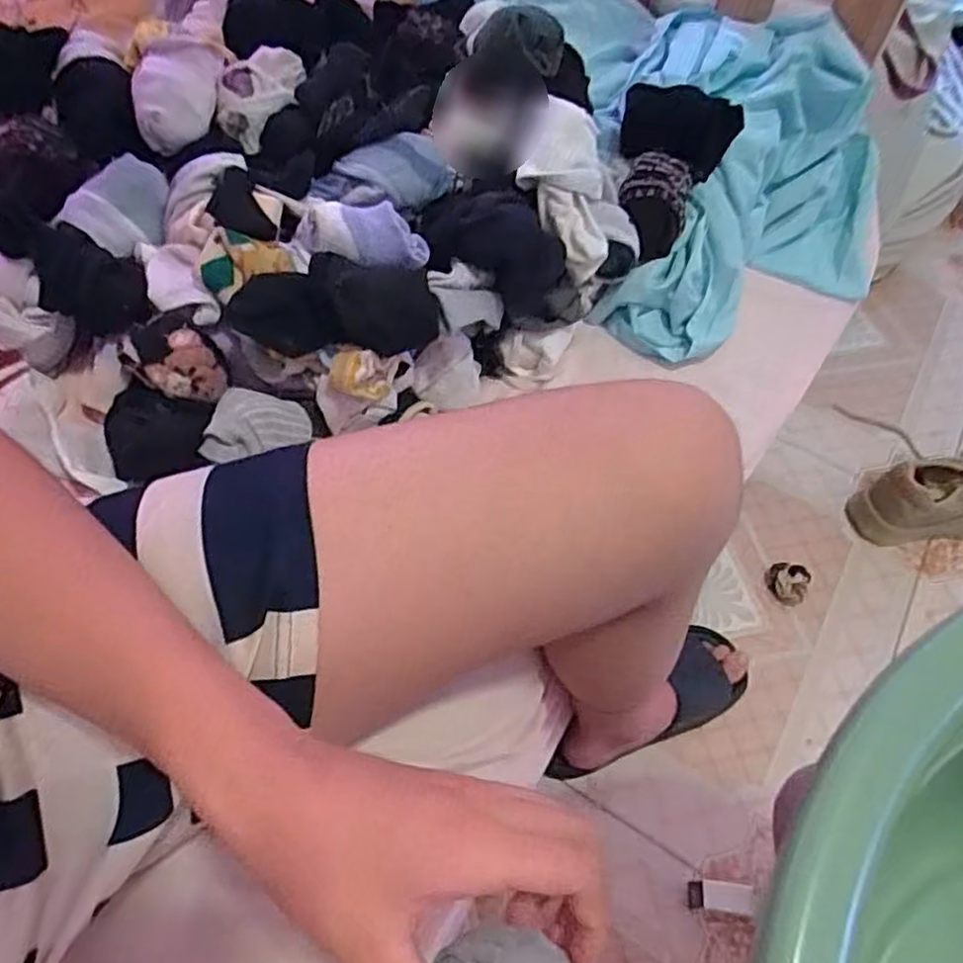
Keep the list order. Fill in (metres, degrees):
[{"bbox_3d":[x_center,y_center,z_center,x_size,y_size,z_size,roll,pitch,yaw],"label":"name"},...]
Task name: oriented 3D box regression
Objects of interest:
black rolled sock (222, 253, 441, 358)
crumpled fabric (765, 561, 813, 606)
[{"bbox_3d":[-0.103,-0.122,0.480,0.142,0.039,0.062,-7,57,-8],"label":"black rolled sock"},{"bbox_3d":[0.387,0.130,0.875,0.046,0.032,0.046,22,58,12],"label":"crumpled fabric"}]

